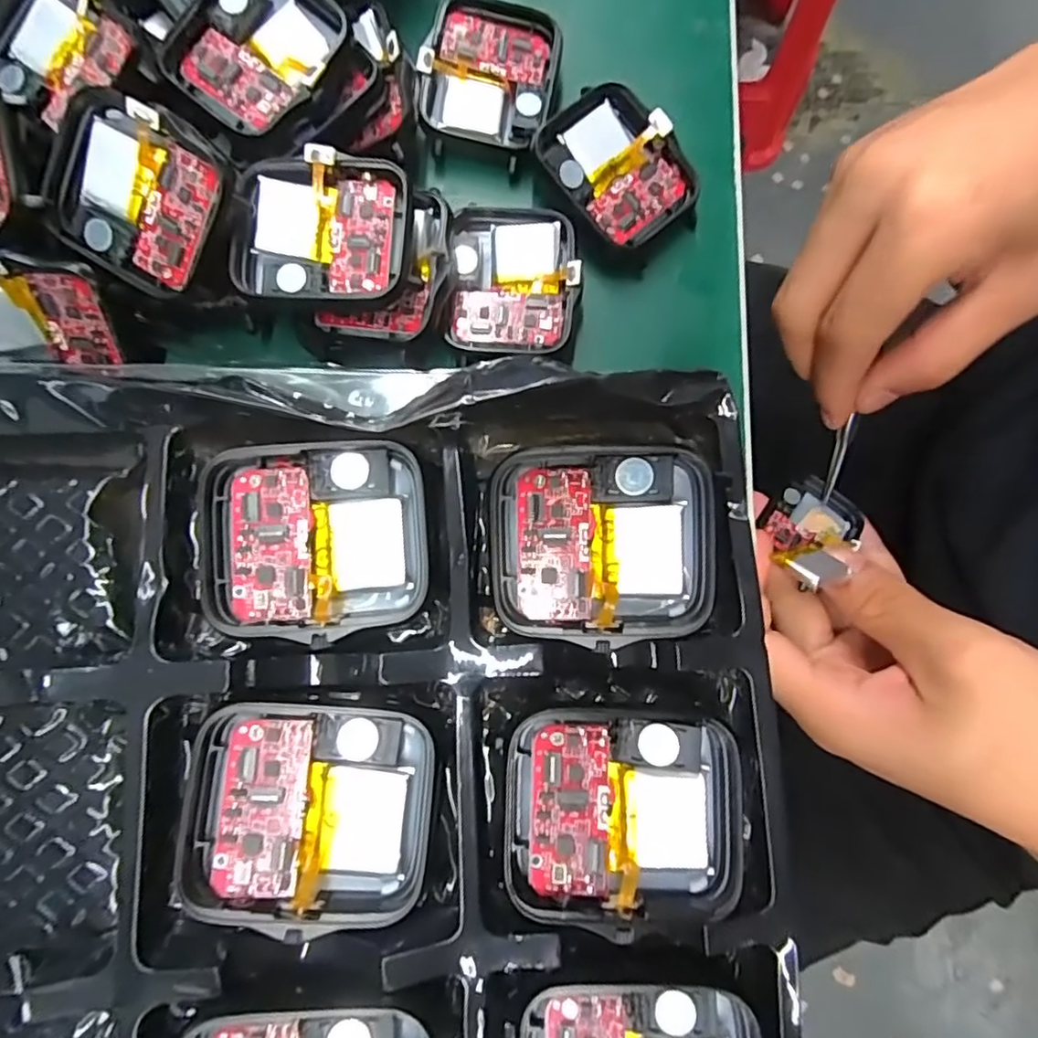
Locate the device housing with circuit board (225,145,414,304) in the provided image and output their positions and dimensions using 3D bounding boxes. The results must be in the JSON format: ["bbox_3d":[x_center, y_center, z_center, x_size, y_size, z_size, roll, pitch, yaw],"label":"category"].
[{"bbox_3d":[-0.048,-0.071,0.146,0.040,0.011,0.036,5,83,0],"label":"device housing with circuit board"}]

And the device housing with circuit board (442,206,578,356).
[{"bbox_3d":[-0.002,-0.067,0.164,0.035,0.015,0.039,4,83,0],"label":"device housing with circuit board"}]

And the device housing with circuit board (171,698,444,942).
[{"bbox_3d":[-0.038,0.053,0.110,0.043,0.008,0.036,6,83,0],"label":"device housing with circuit board"}]

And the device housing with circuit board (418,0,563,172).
[{"bbox_3d":[-0.008,-0.127,0.173,0.038,0.007,0.043,8,92,-10],"label":"device housing with circuit board"}]

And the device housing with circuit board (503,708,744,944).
[{"bbox_3d":[0.019,0.054,0.110,0.043,0.006,0.036,3,83,0],"label":"device housing with circuit board"}]

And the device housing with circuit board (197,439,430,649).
[{"bbox_3d":[-0.040,0.004,0.119,0.043,0.009,0.037,-6,83,-1],"label":"device housing with circuit board"}]

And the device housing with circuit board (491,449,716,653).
[{"bbox_3d":[0.016,0.005,0.116,0.043,0.013,0.035,3,83,0],"label":"device housing with circuit board"}]

